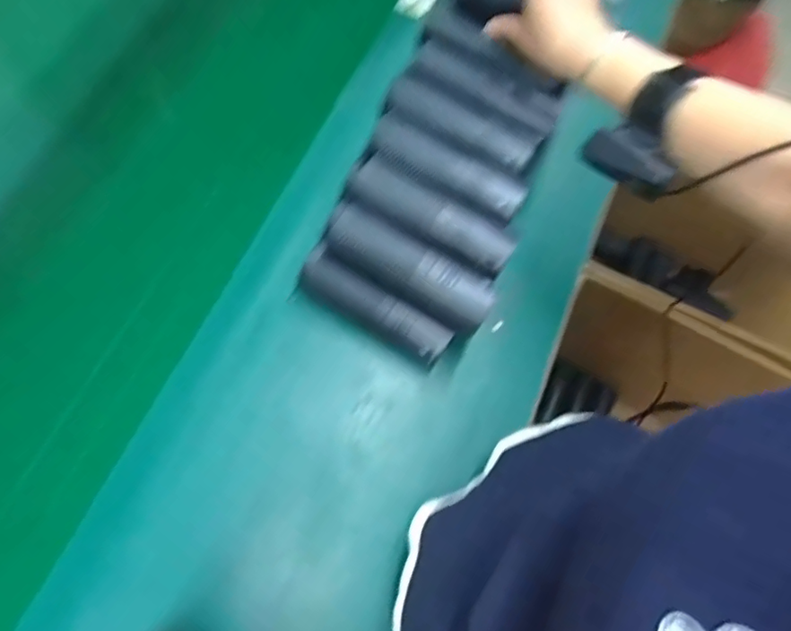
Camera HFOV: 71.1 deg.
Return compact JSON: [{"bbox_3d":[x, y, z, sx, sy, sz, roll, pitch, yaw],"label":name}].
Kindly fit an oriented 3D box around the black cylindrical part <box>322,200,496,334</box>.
[{"bbox_3d":[0.013,-0.045,0.520,0.167,0.044,0.058,35,69,6],"label":"black cylindrical part"}]

